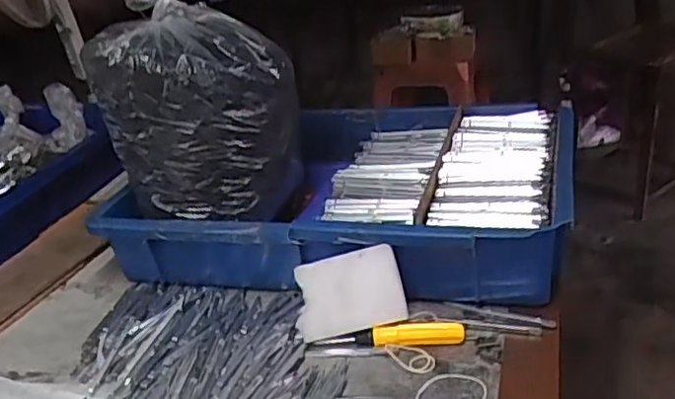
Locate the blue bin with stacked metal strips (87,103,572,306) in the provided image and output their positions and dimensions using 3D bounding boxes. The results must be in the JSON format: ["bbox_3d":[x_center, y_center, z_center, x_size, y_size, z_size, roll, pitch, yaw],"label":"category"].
[{"bbox_3d":[0.010,-0.003,0.663,0.416,0.095,0.270,1,27,16],"label":"blue bin with stacked metal strips"}]

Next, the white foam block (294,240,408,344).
[{"bbox_3d":[0.008,0.073,0.515,0.084,0.061,0.006,-14,-5,6],"label":"white foam block"}]

